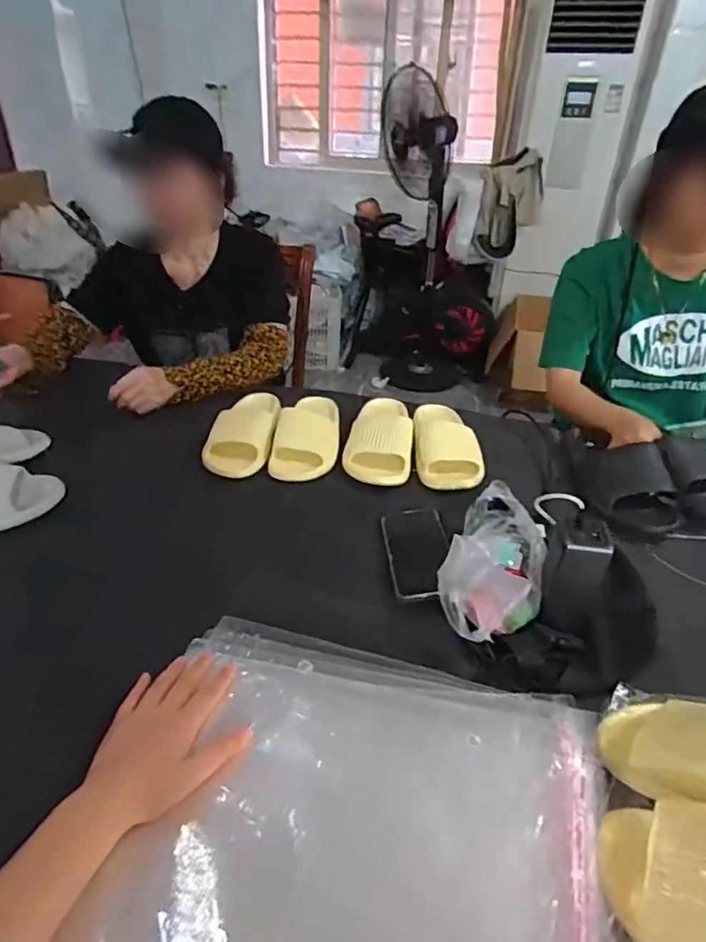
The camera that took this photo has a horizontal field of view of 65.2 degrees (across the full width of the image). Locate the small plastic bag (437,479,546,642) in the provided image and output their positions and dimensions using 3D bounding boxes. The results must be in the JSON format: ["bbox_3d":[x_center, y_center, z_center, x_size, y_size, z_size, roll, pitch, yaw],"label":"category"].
[{"bbox_3d":[0.160,0.113,0.622,0.108,0.086,0.194,17,36,19],"label":"small plastic bag"}]

